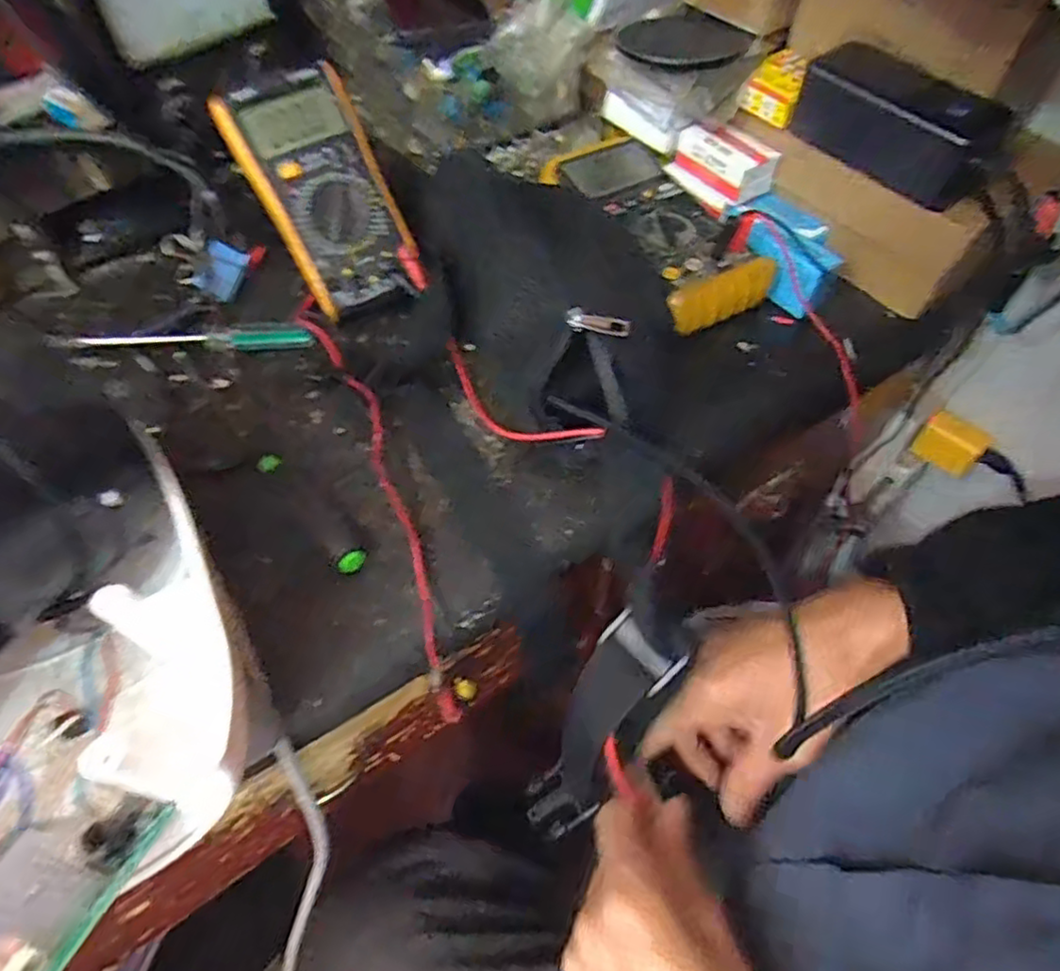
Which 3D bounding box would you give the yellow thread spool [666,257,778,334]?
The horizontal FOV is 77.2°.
[{"bbox_3d":[0.134,-0.132,0.460,0.085,0.024,0.023,-24,58,-14],"label":"yellow thread spool"}]

